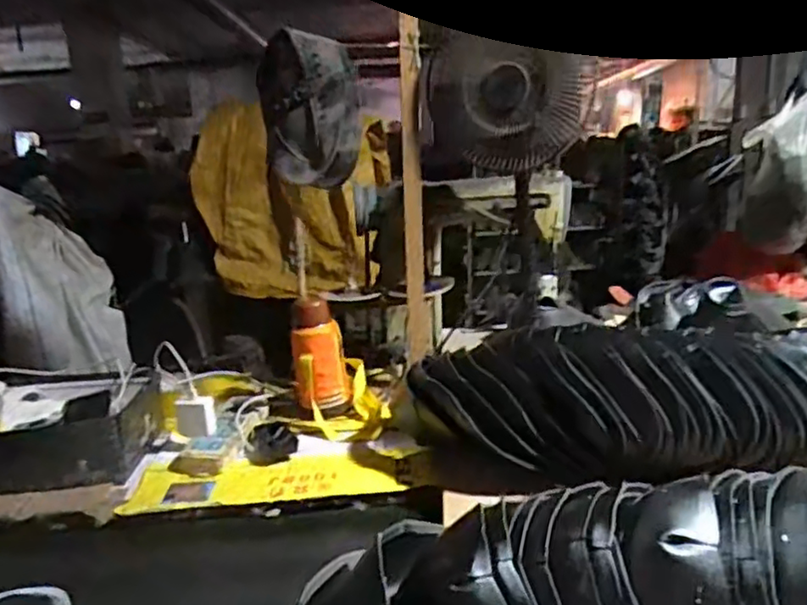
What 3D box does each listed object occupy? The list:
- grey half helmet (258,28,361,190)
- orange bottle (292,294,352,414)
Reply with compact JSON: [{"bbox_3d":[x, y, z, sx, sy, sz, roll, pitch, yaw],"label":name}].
[{"bbox_3d":[-0.165,-0.337,1.149,0.161,0.240,0.148,-7,15,-11],"label":"grey half helmet"},{"bbox_3d":[-0.147,0.091,1.145,0.097,0.207,0.081,-9,-7,-20],"label":"orange bottle"}]

